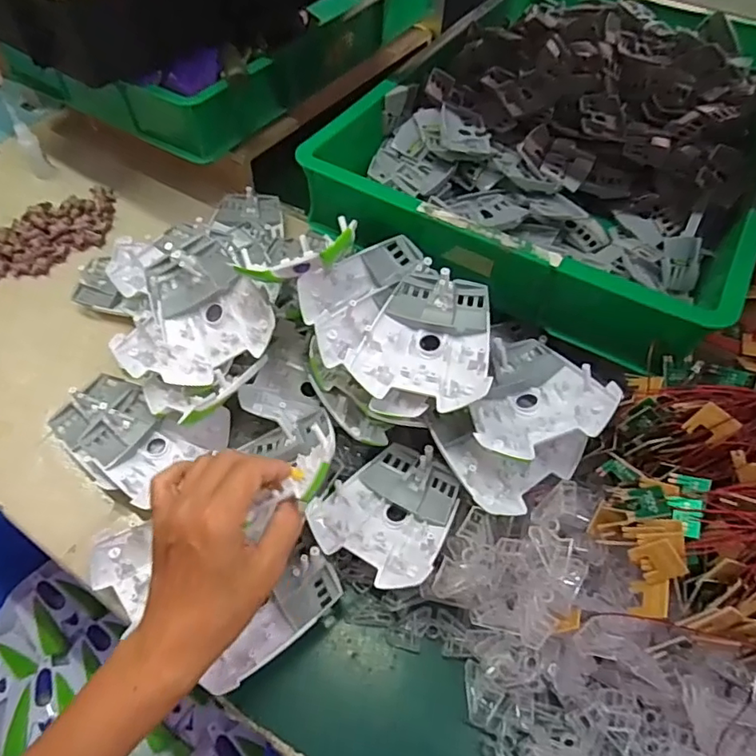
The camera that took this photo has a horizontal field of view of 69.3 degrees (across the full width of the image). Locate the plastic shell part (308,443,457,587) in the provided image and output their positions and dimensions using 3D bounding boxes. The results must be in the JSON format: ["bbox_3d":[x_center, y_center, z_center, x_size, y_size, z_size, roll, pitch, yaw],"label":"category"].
[{"bbox_3d":[0.011,0.100,0.419,0.096,0.028,0.101,31,59,19],"label":"plastic shell part"}]

